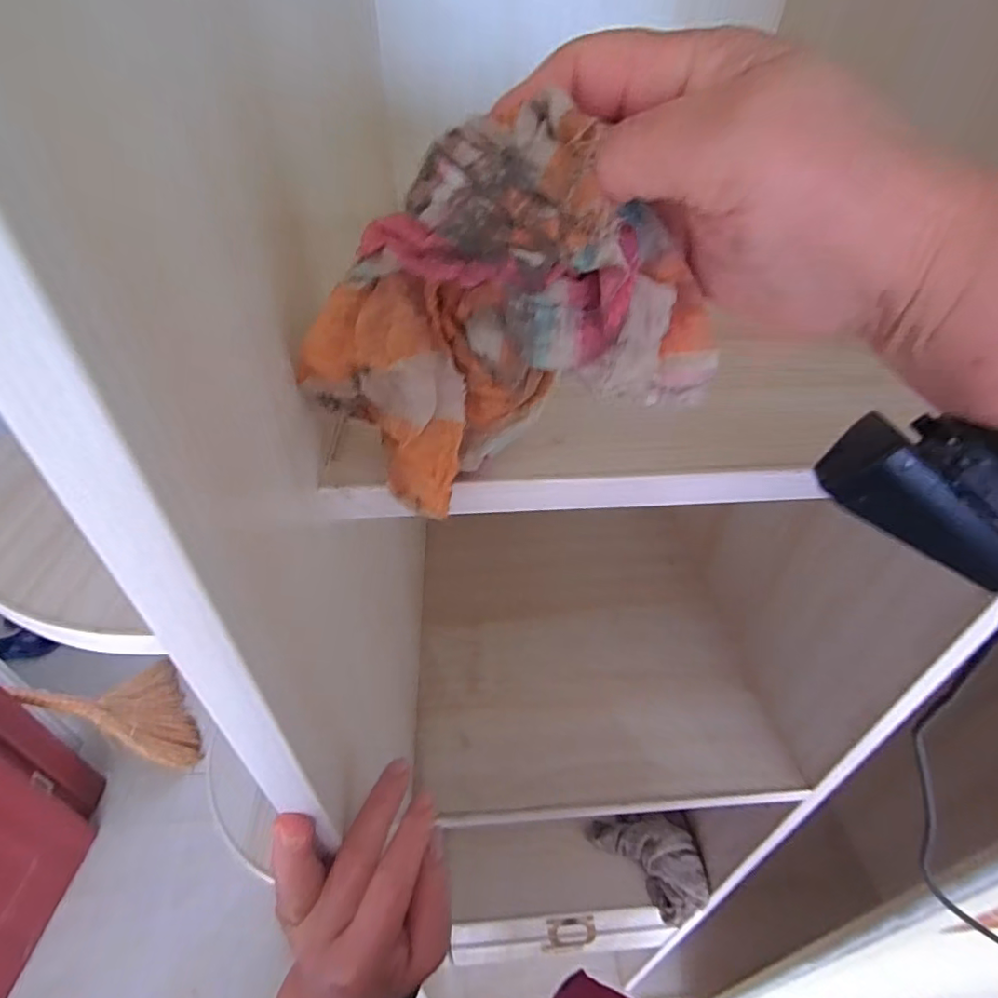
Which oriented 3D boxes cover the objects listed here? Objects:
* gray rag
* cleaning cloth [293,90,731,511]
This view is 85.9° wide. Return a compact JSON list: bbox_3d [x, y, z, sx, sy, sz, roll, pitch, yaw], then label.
[{"bbox_3d":[0.229,0.553,0.808,0.153,0.060,0.131,-5,41,-5],"label":"gray rag"},{"bbox_3d":[0.002,-0.062,0.189,0.134,0.117,0.057,-13,43,-13],"label":"cleaning cloth"}]

